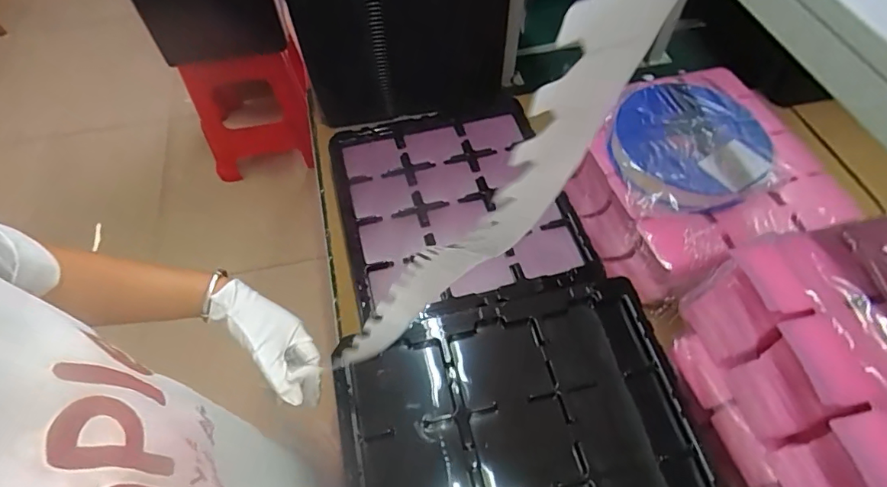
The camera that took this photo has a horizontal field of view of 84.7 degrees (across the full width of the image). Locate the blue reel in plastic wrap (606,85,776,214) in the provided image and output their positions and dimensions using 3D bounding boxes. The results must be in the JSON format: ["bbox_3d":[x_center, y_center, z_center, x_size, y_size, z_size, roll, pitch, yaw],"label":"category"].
[{"bbox_3d":[0.341,-0.135,0.680,0.208,0.042,0.207,7,58,6],"label":"blue reel in plastic wrap"}]

